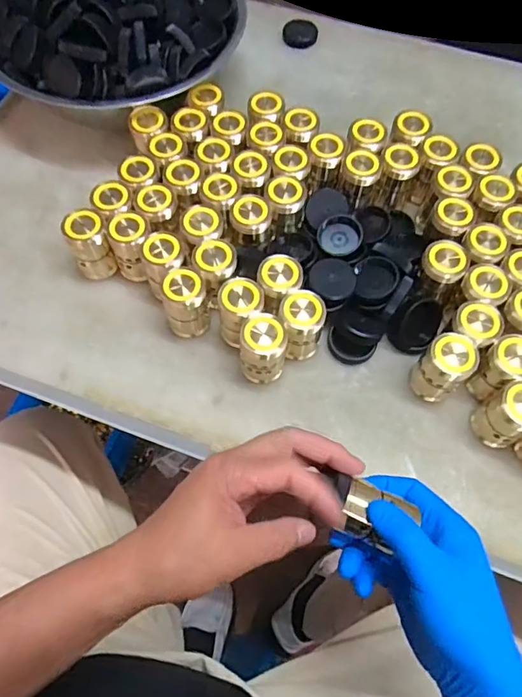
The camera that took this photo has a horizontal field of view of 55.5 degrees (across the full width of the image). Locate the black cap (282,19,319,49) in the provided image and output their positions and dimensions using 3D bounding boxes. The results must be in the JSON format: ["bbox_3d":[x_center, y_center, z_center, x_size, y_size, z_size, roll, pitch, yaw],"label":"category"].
[{"bbox_3d":[0.051,-0.402,0.634,0.042,0.019,0.042,1,65,-2],"label":"black cap"}]

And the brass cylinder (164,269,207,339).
[{"bbox_3d":[-0.065,-0.038,0.440,0.036,0.069,0.030,-9,66,-6],"label":"brass cylinder"}]

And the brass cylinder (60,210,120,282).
[{"bbox_3d":[-0.159,-0.096,0.462,0.037,0.065,0.030,-28,69,-14],"label":"brass cylinder"}]

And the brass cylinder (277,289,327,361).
[{"bbox_3d":[0.035,-0.018,0.436,0.037,0.076,0.034,1,65,-2],"label":"brass cylinder"}]

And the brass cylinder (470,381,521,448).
[{"bbox_3d":[0.202,0.053,0.399,0.040,0.074,0.033,-23,68,-12],"label":"brass cylinder"}]

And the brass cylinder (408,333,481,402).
[{"bbox_3d":[0.154,0.018,0.419,0.040,0.075,0.038,1,65,-2],"label":"brass cylinder"}]

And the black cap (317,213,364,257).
[{"bbox_3d":[0.079,-0.113,0.486,0.048,0.014,0.042,-20,67,-11],"label":"black cap"}]

